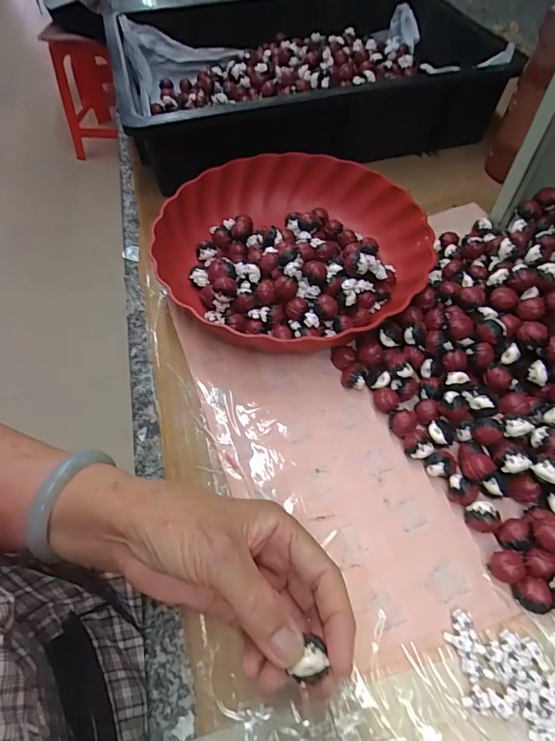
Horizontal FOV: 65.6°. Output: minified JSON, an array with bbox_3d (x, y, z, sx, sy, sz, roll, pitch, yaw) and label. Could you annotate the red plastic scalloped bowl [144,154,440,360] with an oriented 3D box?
[{"bbox_3d":[0.018,-0.114,0.403,0.233,0.055,0.234,0,56,1],"label":"red plastic scalloped bowl"}]

